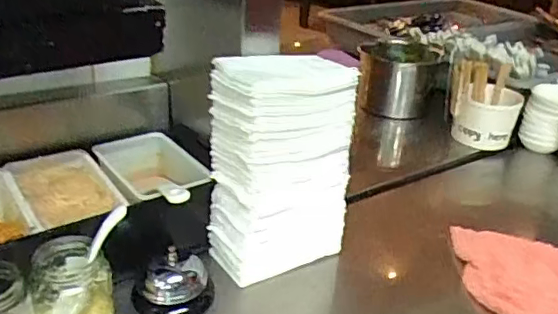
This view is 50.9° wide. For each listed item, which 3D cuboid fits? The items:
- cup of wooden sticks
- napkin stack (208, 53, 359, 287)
[{"bbox_3d":[0.340,-0.090,0.978,0.110,0.106,0.120,3,26,-2],"label":"cup of wooden sticks"},{"bbox_3d":[0.002,0.006,0.623,0.135,0.213,0.095,-17,35,-35],"label":"napkin stack"}]

